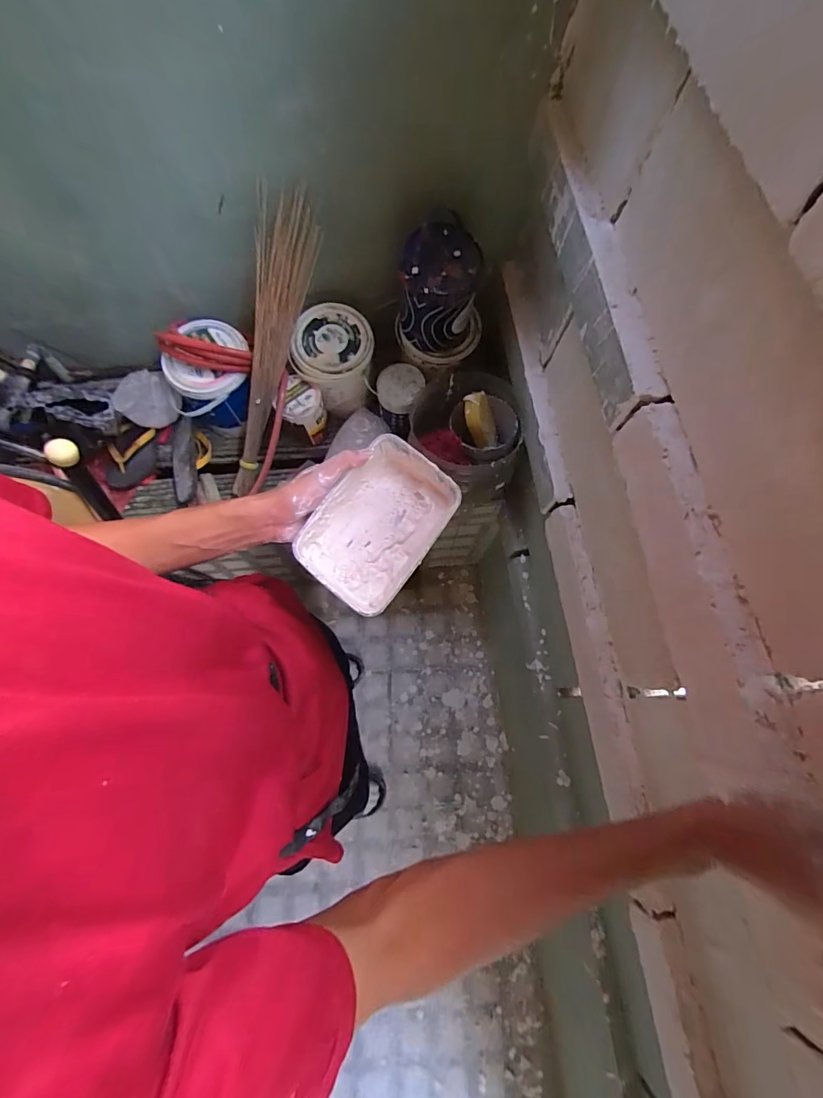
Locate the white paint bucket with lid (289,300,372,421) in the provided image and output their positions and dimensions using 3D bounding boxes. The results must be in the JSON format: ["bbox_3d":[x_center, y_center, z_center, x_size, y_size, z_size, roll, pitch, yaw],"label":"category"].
[{"bbox_3d":[-0.171,-0.429,1.010,0.166,0.157,0.166,1,71,-2],"label":"white paint bucket with lid"}]

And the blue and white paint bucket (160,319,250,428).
[{"bbox_3d":[-0.441,-0.376,0.995,0.167,0.192,0.167,1,71,-2],"label":"blue and white paint bucket"}]

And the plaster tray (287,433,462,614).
[{"bbox_3d":[-0.032,-0.024,0.463,0.111,0.053,0.166,32,73,9],"label":"plaster tray"}]

